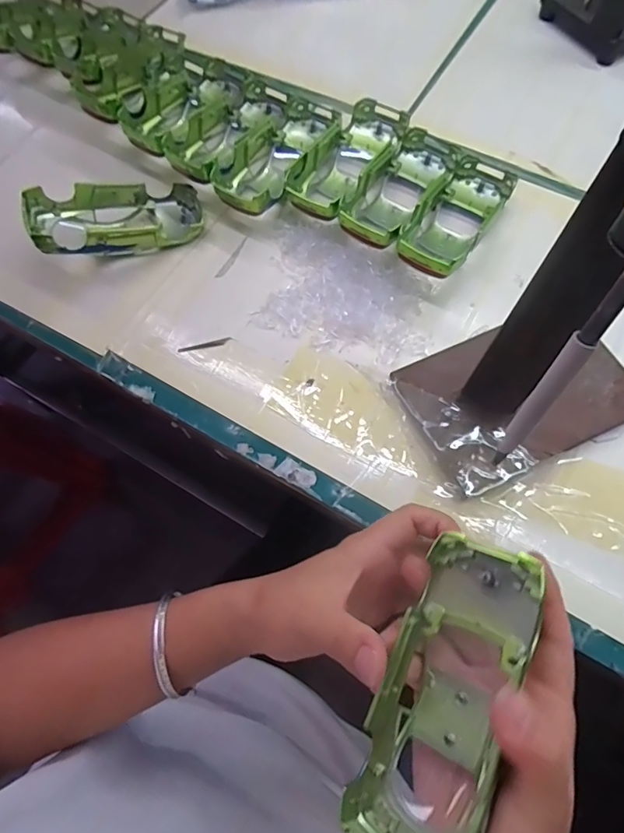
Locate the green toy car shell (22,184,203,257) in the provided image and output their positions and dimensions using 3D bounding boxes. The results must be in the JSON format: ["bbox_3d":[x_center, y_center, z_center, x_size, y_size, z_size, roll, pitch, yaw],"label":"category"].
[{"bbox_3d":[-0.155,-0.161,0.381,0.129,0.044,0.063,-22,69,-8],"label":"green toy car shell"}]

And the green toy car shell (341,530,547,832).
[{"bbox_3d":[0.061,0.126,0.213,0.050,0.036,0.137,15,73,33],"label":"green toy car shell"}]

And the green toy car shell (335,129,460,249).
[{"bbox_3d":[0.073,-0.189,0.389,0.056,0.030,0.134,30,72,12],"label":"green toy car shell"}]

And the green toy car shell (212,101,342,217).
[{"bbox_3d":[-0.027,-0.226,0.408,0.054,0.032,0.140,29,71,12],"label":"green toy car shell"}]

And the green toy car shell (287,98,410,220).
[{"bbox_3d":[0.031,-0.220,0.404,0.054,0.033,0.136,31,72,13],"label":"green toy car shell"}]

